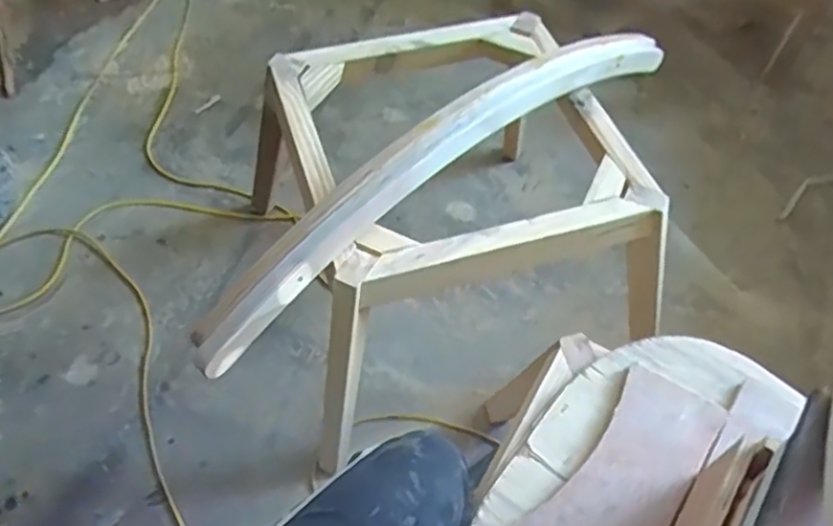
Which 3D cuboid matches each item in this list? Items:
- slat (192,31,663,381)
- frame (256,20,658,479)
[{"bbox_3d":[0.070,-0.164,0.925,0.891,0.116,0.077,-37,63,-24],"label":"slat"},{"bbox_3d":[0.031,-0.089,1.095,0.516,0.329,0.573,-15,56,-12],"label":"frame"}]

